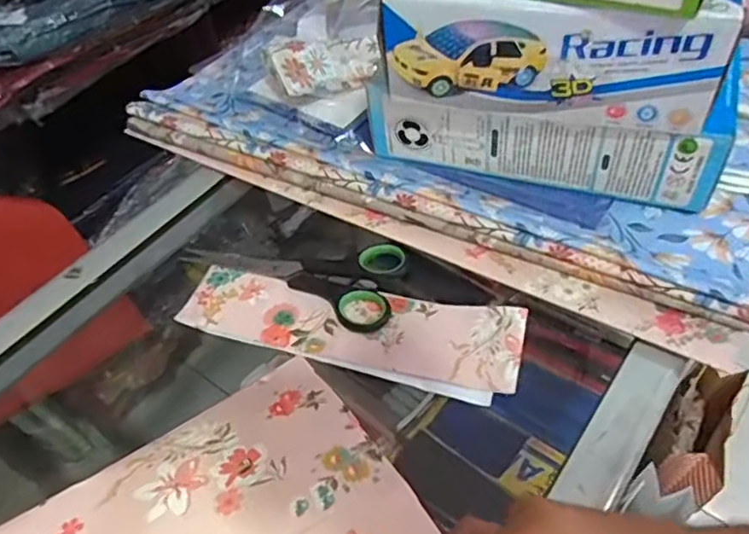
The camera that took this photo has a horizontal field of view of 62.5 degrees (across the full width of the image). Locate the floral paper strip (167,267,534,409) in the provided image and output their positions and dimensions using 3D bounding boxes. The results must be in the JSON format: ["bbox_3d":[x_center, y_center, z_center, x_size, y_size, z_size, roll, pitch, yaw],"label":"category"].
[{"bbox_3d":[-0.018,0.034,0.390,0.214,0.013,0.060,11,53,16],"label":"floral paper strip"}]

